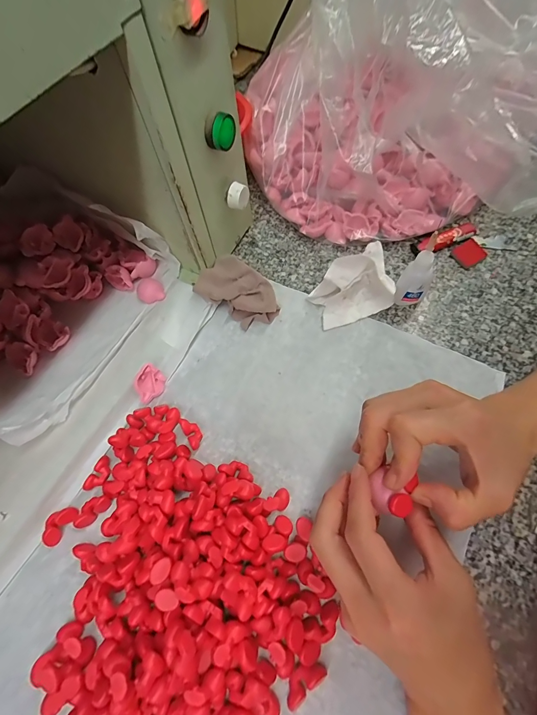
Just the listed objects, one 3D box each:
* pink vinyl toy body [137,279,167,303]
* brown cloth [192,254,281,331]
[{"bbox_3d":[-0.130,-0.073,0.368,0.027,0.011,0.027,-1,64,2],"label":"pink vinyl toy body"},{"bbox_3d":[-0.032,-0.071,0.362,0.088,0.037,0.056,32,69,16],"label":"brown cloth"}]

